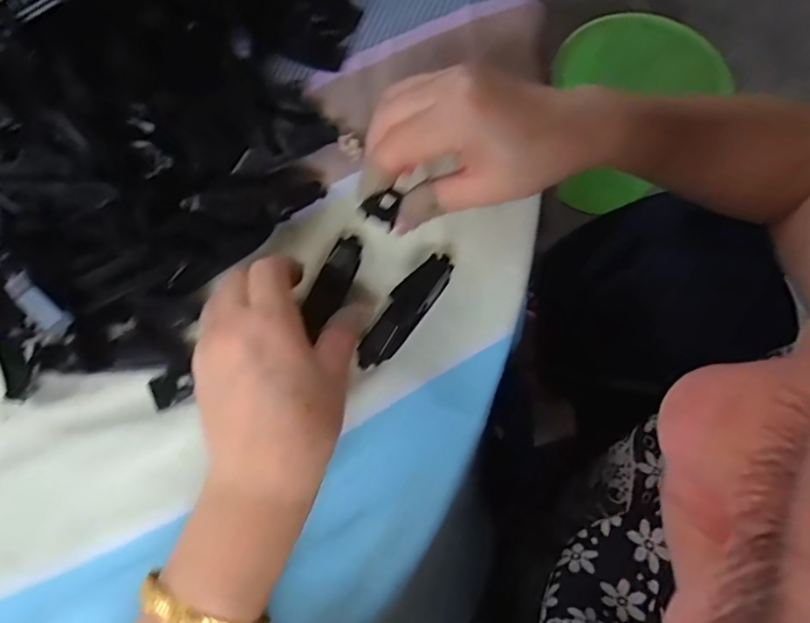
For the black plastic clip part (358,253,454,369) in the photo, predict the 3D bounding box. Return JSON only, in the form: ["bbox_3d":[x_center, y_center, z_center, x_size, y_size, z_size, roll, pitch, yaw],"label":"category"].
[{"bbox_3d":[0.001,-0.002,0.309,0.020,0.017,0.079,34,73,9],"label":"black plastic clip part"}]

